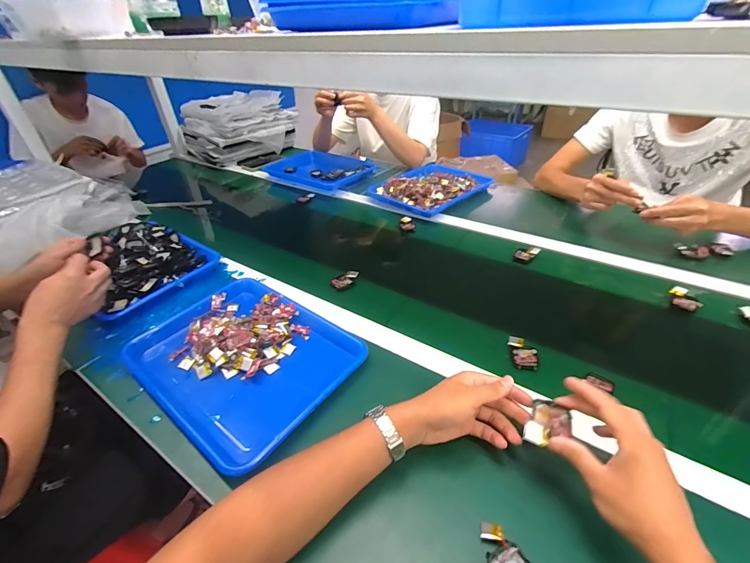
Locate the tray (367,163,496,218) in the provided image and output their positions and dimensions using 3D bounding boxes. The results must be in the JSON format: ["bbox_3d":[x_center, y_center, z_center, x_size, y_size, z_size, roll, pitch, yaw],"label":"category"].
[{"bbox_3d":[0.164,-0.289,1.055,0.317,0.043,0.242,-30,45,-31],"label":"tray"}]

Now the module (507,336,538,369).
[{"bbox_3d":[0.227,0.110,0.551,0.043,0.013,0.053,8,39,15],"label":"module"}]

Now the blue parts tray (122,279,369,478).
[{"bbox_3d":[-0.207,0.114,0.572,0.339,0.039,0.259,23,45,31],"label":"blue parts tray"}]

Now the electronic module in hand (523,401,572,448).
[{"bbox_3d":[0.181,0.149,0.371,0.039,0.013,0.056,22,44,29],"label":"electronic module in hand"}]

